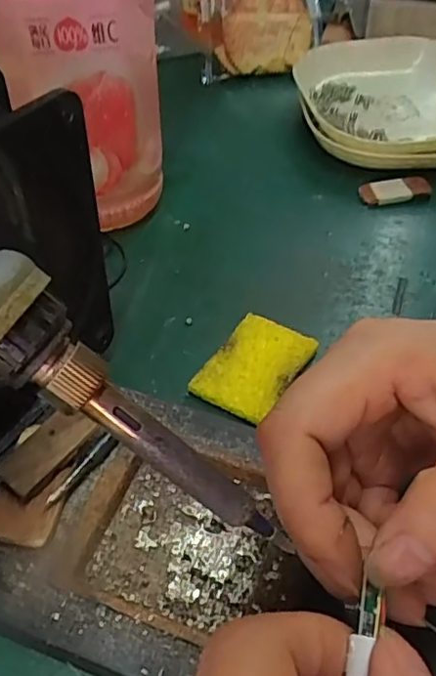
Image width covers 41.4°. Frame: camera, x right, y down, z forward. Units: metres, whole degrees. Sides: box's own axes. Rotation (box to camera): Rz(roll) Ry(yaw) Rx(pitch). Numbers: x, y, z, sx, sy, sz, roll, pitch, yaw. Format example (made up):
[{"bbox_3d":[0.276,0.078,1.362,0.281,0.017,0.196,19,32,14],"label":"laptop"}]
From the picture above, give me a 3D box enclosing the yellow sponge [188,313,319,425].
[{"bbox_3d":[0.017,0.014,0.271,0.037,0.009,0.056,28,53,21],"label":"yellow sponge"}]

